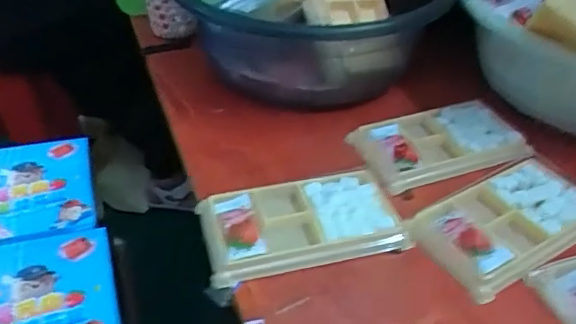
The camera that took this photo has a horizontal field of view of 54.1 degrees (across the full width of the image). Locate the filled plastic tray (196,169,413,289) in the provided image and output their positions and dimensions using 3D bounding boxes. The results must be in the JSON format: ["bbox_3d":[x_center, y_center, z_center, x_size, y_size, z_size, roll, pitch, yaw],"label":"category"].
[{"bbox_3d":[0.008,0.042,0.402,0.133,0.014,0.075,-8,41,-11],"label":"filled plastic tray"}]

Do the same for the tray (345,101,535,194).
[{"bbox_3d":[0.127,-0.015,0.476,0.141,0.015,0.084,-11,41,-15],"label":"tray"}]

